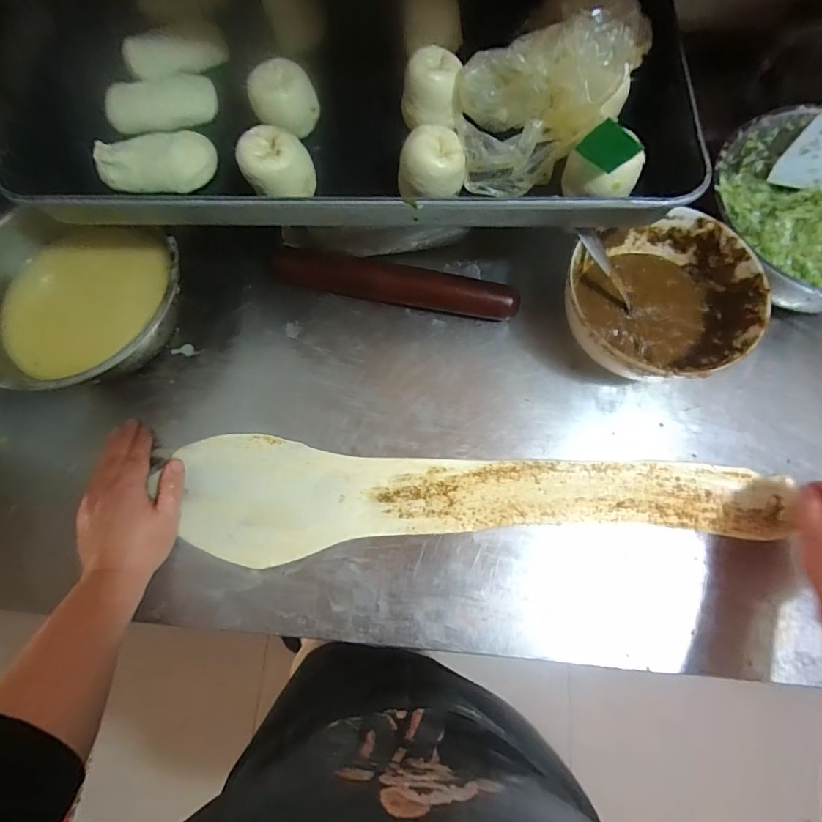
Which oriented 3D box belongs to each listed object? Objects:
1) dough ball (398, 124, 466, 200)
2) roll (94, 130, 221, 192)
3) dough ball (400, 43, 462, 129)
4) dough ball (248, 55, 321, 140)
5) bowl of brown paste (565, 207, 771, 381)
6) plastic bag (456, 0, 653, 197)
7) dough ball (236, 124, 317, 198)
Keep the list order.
[{"bbox_3d":[0.018,-0.207,0.372,0.054,0.041,0.053,0,73,1],"label":"dough ball"},{"bbox_3d":[-0.235,-0.227,0.394,0.102,0.033,0.046,-8,73,-1],"label":"roll"},{"bbox_3d":[0.017,-0.297,0.403,0.053,0.046,0.054,0,73,1],"label":"dough ball"},{"bbox_3d":[-0.118,-0.290,0.405,0.058,0.045,0.057,0,73,1],"label":"dough ball"},{"bbox_3d":[0.245,-0.105,0.435,0.152,0.082,0.163,0,74,1],"label":"bowl of brown paste"},{"bbox_3d":[0.119,-0.268,0.374,0.159,0.073,0.127,-4,73,0],"label":"plastic bag"},{"bbox_3d":[-0.116,-0.212,0.379,0.057,0.048,0.053,0,73,1],"label":"dough ball"}]

